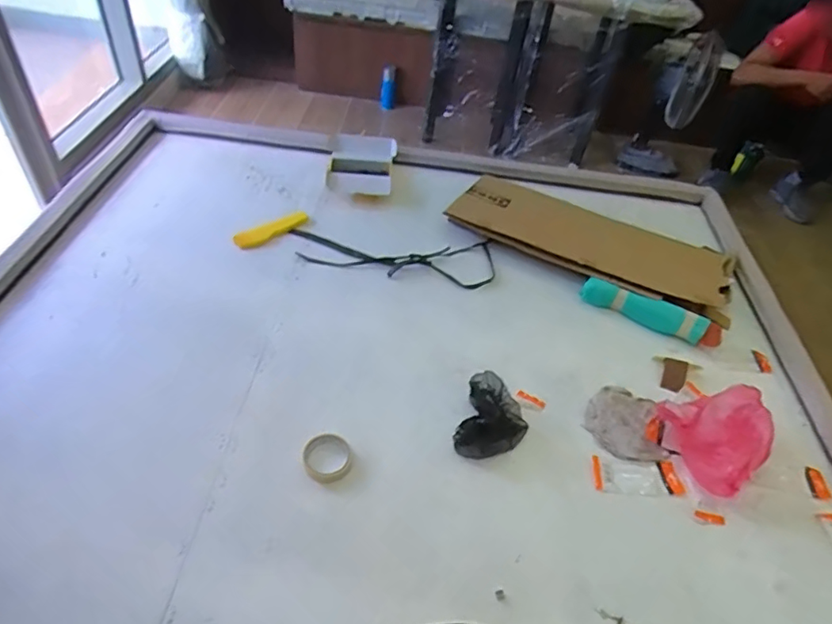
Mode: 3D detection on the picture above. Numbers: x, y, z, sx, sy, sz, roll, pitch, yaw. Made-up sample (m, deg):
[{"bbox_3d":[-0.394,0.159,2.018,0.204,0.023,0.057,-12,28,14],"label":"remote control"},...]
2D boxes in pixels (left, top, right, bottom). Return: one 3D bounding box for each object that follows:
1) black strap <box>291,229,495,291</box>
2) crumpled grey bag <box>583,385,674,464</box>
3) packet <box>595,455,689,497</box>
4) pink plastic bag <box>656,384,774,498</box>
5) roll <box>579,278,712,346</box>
[{"bbox_3d":[-0.063,-0.140,1.438,0.534,0.028,0.187,3,47,-2],"label":"black strap"},{"bbox_3d":[0.429,0.230,1.131,0.145,0.023,0.168,4,47,-1],"label":"crumpled grey bag"},{"bbox_3d":[0.428,0.318,1.053,0.170,0.008,0.069,3,47,-2],"label":"packet"},{"bbox_3d":[0.614,0.246,1.077,0.190,0.083,0.195,-9,48,-15],"label":"pink plastic bag"},{"bbox_3d":[0.559,-0.007,1.342,0.300,0.059,0.059,27,51,19],"label":"roll"}]

